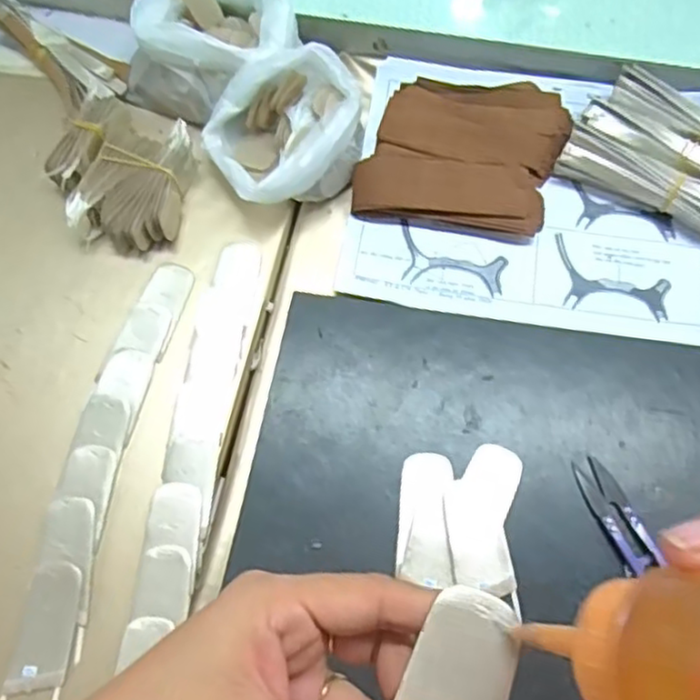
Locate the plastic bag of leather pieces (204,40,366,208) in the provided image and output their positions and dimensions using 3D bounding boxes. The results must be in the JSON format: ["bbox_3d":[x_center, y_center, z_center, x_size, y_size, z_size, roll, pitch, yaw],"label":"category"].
[{"bbox_3d":[-0.045,-0.156,0.485,0.112,0.058,0.099,-27,69,-9],"label":"plastic bag of leather pieces"}]

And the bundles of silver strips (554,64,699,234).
[{"bbox_3d":[0.229,-0.142,0.489,0.128,0.032,0.091,33,73,14],"label":"bundles of silver strips"}]

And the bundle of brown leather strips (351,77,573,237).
[{"bbox_3d":[0.083,-0.145,0.498,0.138,0.029,0.117,12,69,7],"label":"bundle of brown leather strips"}]

